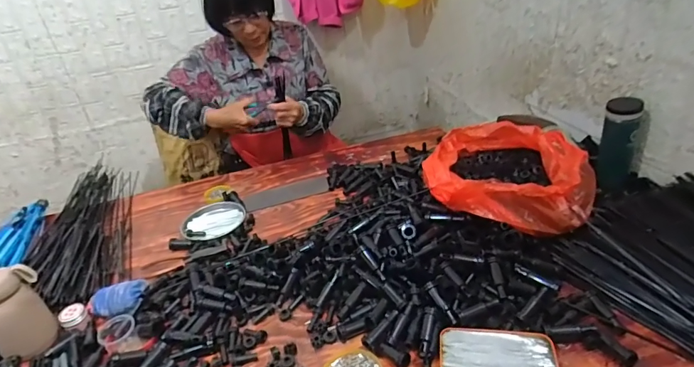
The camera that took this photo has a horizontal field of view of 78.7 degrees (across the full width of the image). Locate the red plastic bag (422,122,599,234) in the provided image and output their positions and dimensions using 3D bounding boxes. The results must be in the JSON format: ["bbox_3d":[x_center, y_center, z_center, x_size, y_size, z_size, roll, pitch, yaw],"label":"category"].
[{"bbox_3d":[0.293,-0.008,0.773,0.284,0.112,0.251,7,34,23],"label":"red plastic bag"}]

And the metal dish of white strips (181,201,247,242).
[{"bbox_3d":[-0.294,0.081,0.935,0.137,0.016,0.126,-6,31,3],"label":"metal dish of white strips"}]

